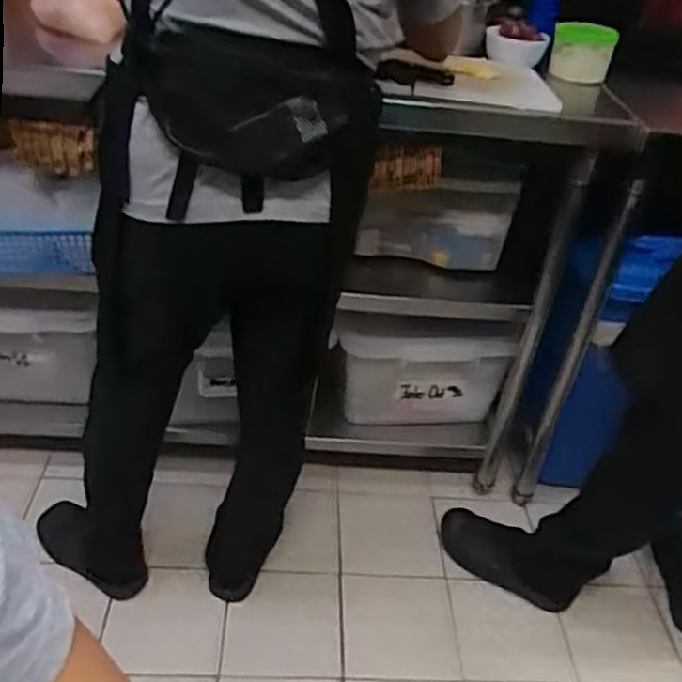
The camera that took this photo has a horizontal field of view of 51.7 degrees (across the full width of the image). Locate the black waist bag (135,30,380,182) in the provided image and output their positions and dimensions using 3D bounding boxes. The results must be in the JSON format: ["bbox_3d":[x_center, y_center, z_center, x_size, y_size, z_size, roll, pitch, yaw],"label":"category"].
[{"bbox_3d":[-0.087,-0.263,0.778,0.248,0.132,0.081,-3,37,-13],"label":"black waist bag"}]

